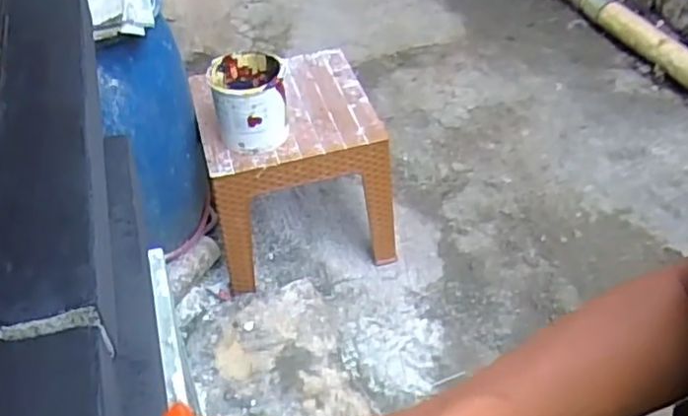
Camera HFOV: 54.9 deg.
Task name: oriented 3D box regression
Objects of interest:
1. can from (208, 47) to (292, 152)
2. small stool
[{"bbox_3d":[-0.229,-0.259,1.645,0.184,0.186,0.188,-1,44,1],"label":"can"},{"bbox_3d":[-0.158,-0.127,1.913,0.502,0.468,0.454,-16,46,-15],"label":"small stool"}]

